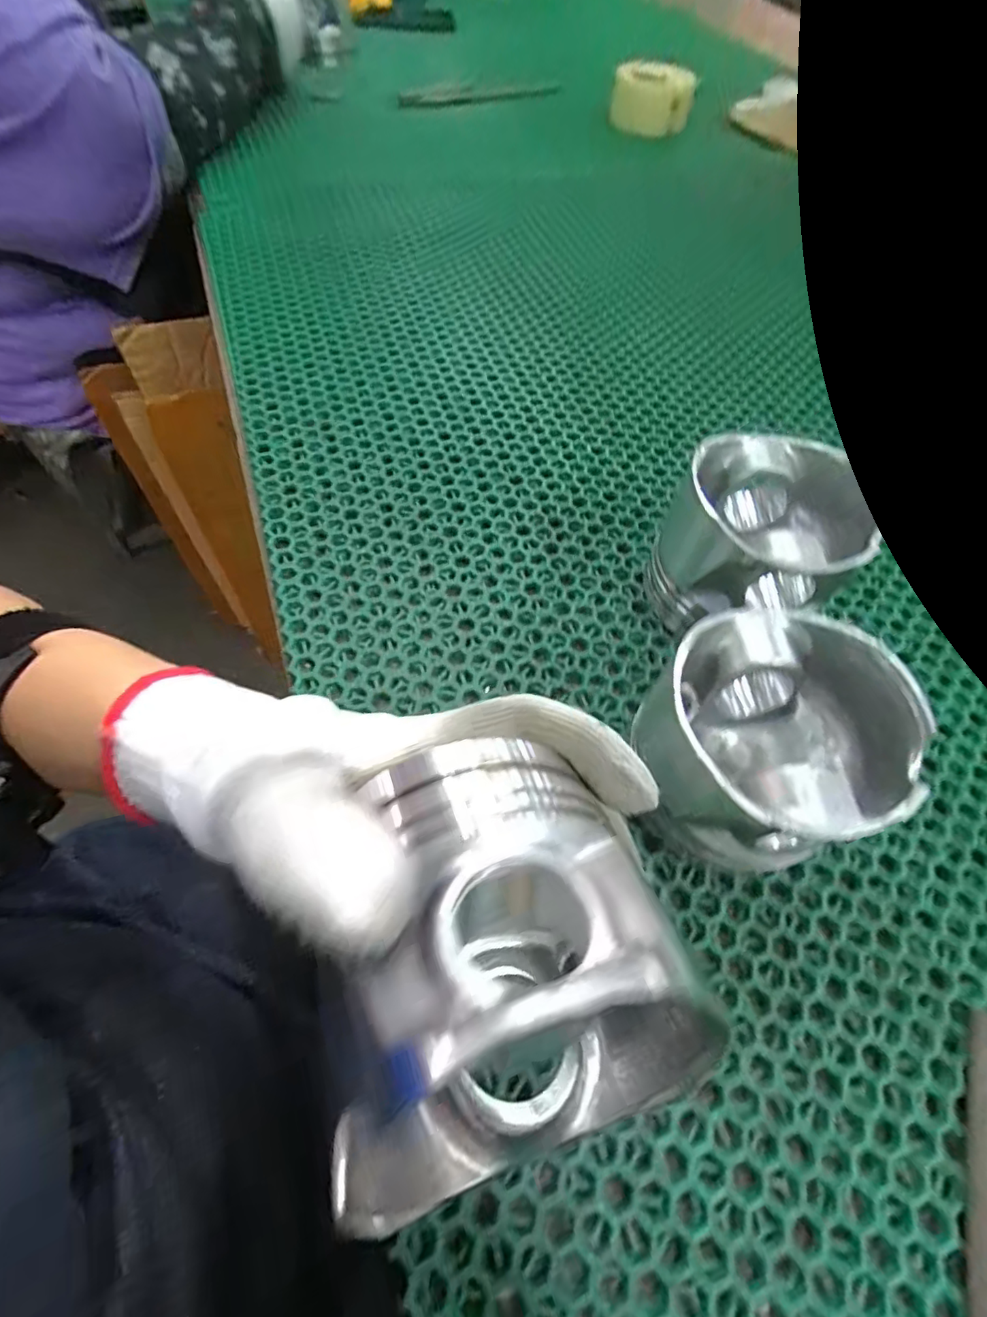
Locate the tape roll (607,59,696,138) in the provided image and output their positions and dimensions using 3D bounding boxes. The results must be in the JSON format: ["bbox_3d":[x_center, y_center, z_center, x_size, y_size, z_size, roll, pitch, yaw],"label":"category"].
[{"bbox_3d":[0.207,-0.726,0.695,0.097,0.055,0.097,17,60,6],"label":"tape roll"}]

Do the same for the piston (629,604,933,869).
[{"bbox_3d":[0.103,0.035,0.216,0.084,0.073,0.089,2,60,-3],"label":"piston"}]

